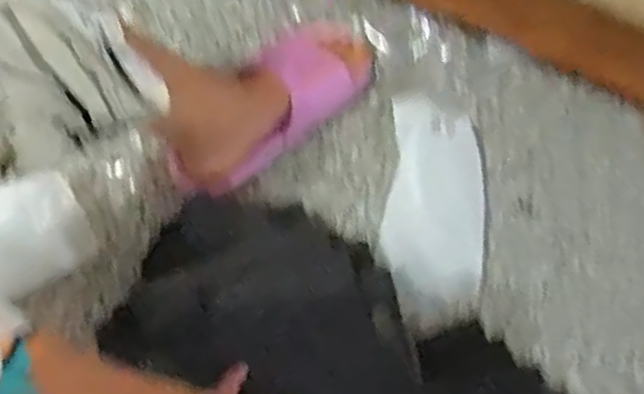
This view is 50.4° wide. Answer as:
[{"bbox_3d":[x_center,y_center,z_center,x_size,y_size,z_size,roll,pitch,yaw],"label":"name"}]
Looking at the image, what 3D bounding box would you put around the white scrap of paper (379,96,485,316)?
[{"bbox_3d":[0.109,0.004,0.664,0.090,0.024,0.209,7,71,2],"label":"white scrap of paper"}]

